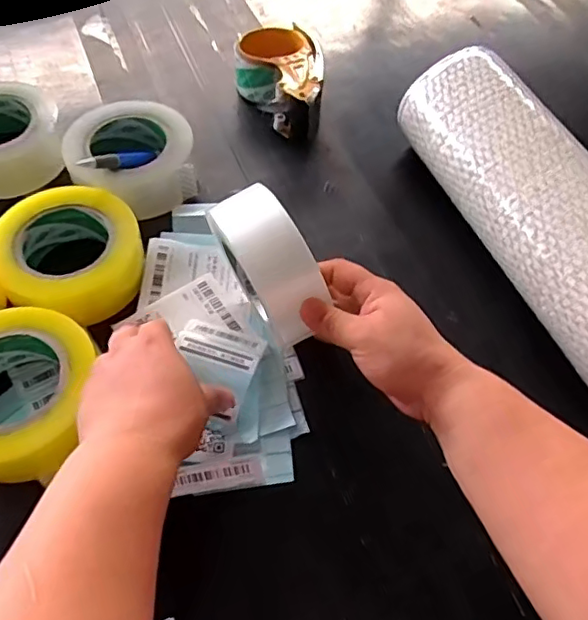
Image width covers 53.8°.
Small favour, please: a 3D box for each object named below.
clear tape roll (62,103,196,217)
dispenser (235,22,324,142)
[{"bbox_3d":[-0.156,-0.143,0.573,0.118,0.058,0.117,1,57,-2],"label":"clear tape roll"},{"bbox_3d":[-0.017,-0.256,0.649,0.095,0.061,0.150,-1,57,-3],"label":"dispenser"}]

